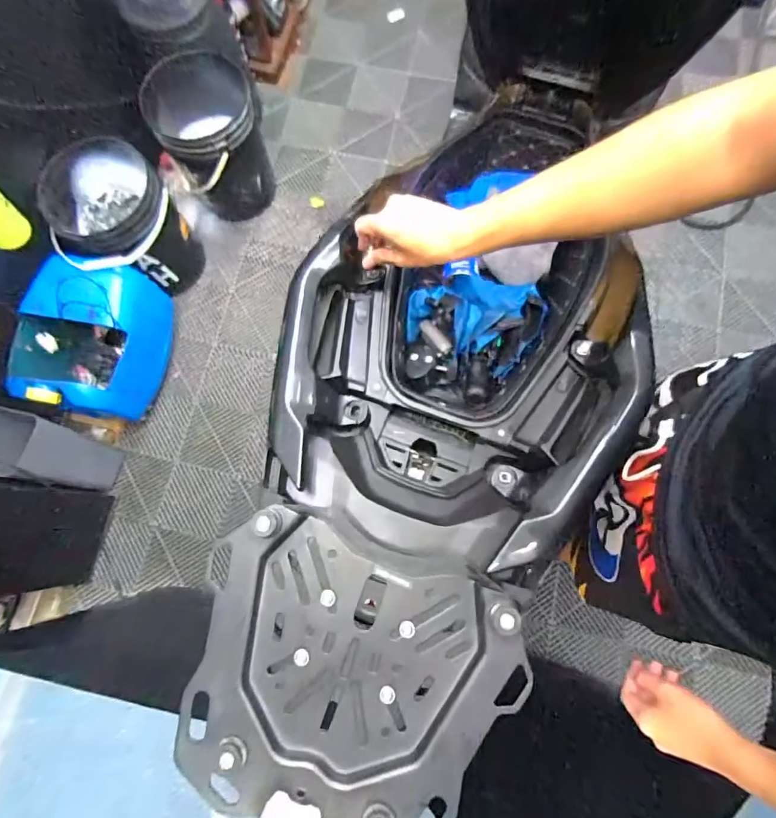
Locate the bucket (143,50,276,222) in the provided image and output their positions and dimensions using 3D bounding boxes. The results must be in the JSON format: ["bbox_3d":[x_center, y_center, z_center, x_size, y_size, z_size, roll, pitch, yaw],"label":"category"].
[{"bbox_3d":[-0.555,-0.860,1.443,0.288,0.347,0.339,-24,77,-4],"label":"bucket"}]

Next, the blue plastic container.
[{"bbox_3d":[-0.847,-0.210,1.288,0.259,0.325,0.425,16,78,5],"label":"blue plastic container"}]

